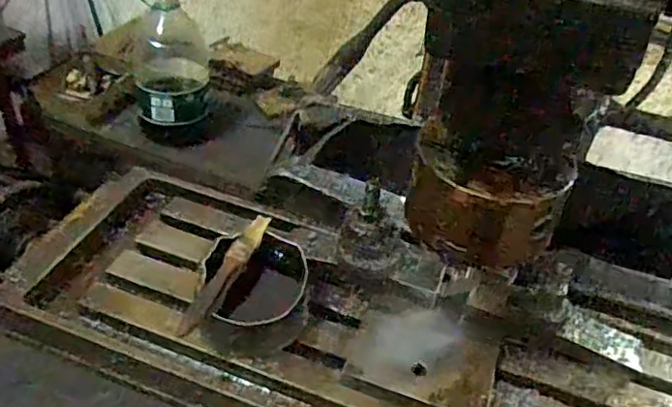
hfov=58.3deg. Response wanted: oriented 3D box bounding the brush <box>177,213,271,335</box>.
[{"bbox_3d":[-0.098,0.063,0.551,0.019,0.021,0.139,19,42,13],"label":"brush"}]

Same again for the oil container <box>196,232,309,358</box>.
[{"bbox_3d":[-0.079,0.083,0.584,0.100,0.061,0.113,7,41,0],"label":"oil container"}]

